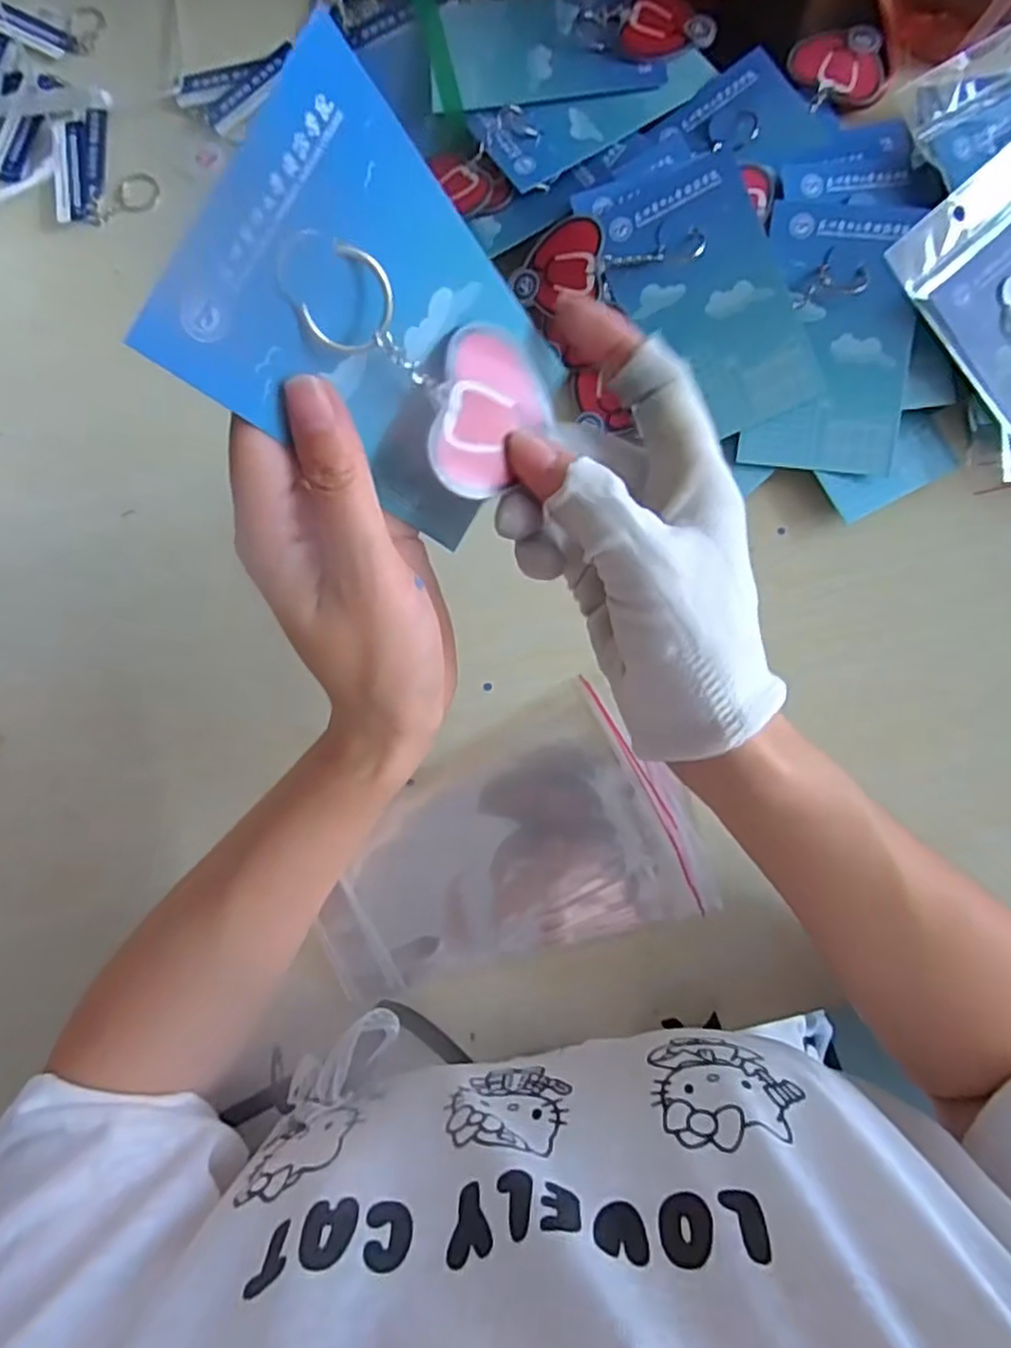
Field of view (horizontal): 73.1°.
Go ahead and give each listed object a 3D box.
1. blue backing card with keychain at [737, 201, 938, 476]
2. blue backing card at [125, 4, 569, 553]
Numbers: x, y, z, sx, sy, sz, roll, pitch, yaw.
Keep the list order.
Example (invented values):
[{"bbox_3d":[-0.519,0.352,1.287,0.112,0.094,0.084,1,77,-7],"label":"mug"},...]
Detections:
[{"bbox_3d":[0.174,-0.181,0.358,0.078,0.011,0.141,7,86,1],"label":"blue backing card with keychain"},{"bbox_3d":[-0.030,-0.094,0.202,0.008,0.129,0.081,39,99,26],"label":"blue backing card"}]

